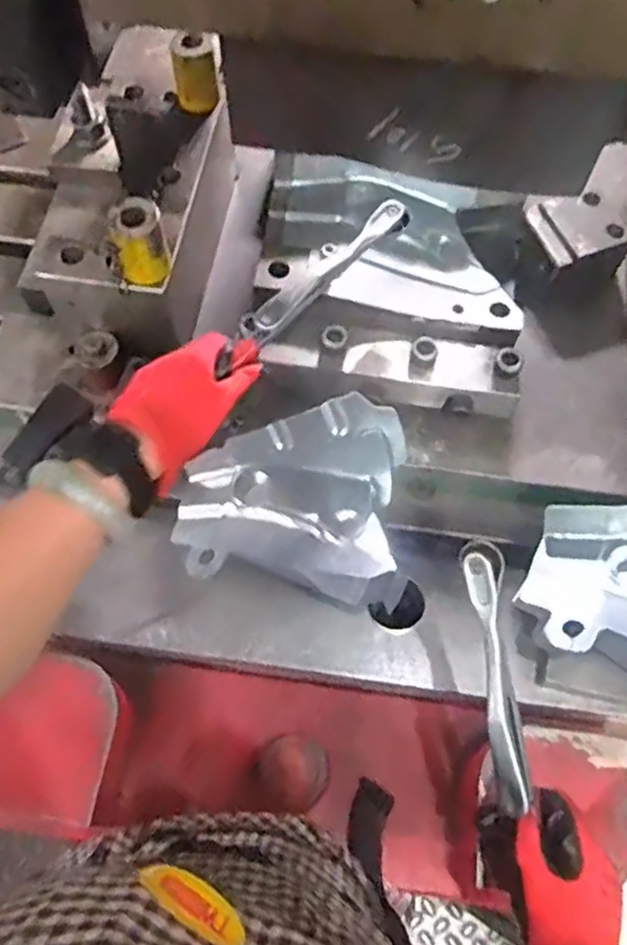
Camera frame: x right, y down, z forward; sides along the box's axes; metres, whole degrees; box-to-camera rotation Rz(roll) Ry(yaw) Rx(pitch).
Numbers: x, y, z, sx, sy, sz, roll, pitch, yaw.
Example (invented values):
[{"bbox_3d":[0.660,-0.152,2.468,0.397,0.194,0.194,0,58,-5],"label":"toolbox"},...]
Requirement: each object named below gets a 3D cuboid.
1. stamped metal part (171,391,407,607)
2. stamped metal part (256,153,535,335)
[{"bbox_3d":[-0.024,0.022,0.598,0.188,0.082,0.154,8,65,3],"label":"stamped metal part"},{"bbox_3d":[0.080,-0.220,0.681,0.250,0.082,0.176,9,65,3],"label":"stamped metal part"}]

